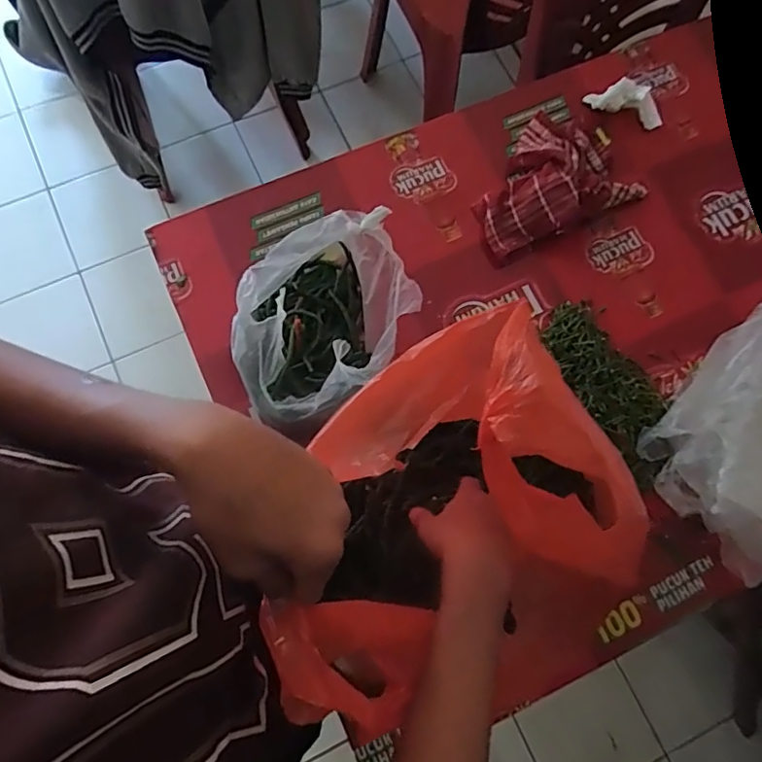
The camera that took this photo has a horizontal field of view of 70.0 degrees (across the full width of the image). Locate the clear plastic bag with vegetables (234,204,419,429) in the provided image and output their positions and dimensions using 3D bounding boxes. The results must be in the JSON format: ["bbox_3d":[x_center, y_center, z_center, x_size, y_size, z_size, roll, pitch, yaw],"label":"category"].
[{"bbox_3d":[-0.081,-0.084,0.694,0.228,0.166,0.187,-39,79,-11],"label":"clear plastic bag with vegetables"}]

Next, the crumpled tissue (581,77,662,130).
[{"bbox_3d":[0.389,-0.444,0.869,0.123,0.043,0.056,8,75,1],"label":"crumpled tissue"}]

